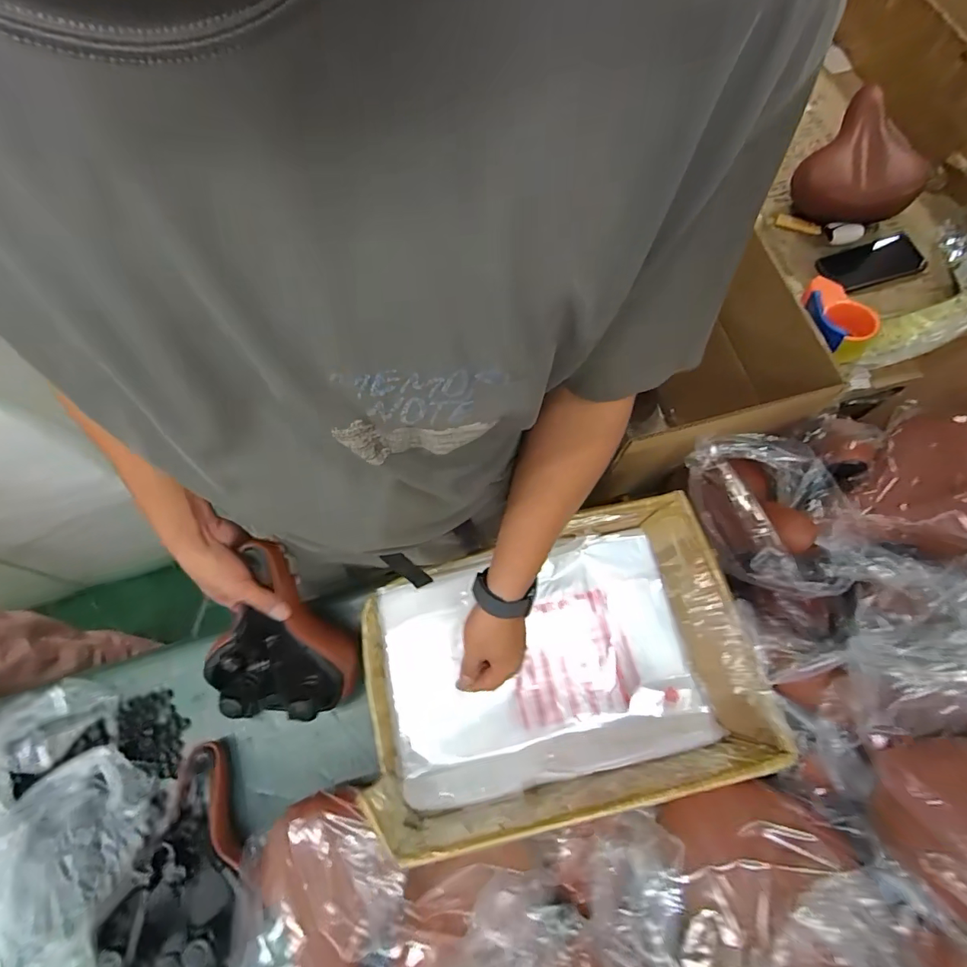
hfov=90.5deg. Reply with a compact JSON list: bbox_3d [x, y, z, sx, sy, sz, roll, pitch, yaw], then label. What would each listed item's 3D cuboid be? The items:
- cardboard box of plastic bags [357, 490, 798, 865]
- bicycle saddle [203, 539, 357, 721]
[{"bbox_3d":[0.067,0.216,0.579,0.425,0.185,0.285,-14,71,-4],"label":"cardboard box of plastic bags"},{"bbox_3d":[-0.271,0.206,0.590,0.169,0.085,0.233,-33,107,-3],"label":"bicycle saddle"}]

